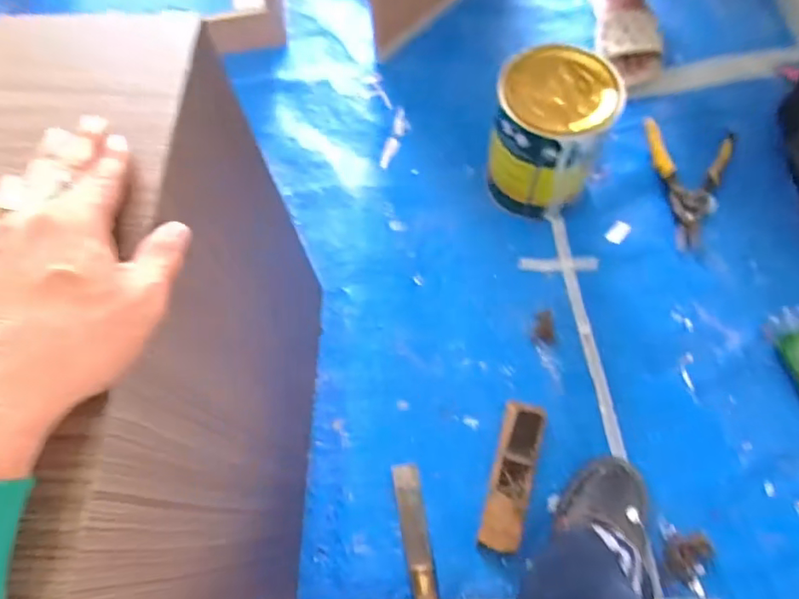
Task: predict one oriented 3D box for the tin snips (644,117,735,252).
[{"bbox_3d":[0.488,-0.194,0.887,0.126,0.034,0.227,-7,68,-2],"label":"tin snips"}]

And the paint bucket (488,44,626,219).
[{"bbox_3d":[0.219,-0.244,0.825,0.152,0.207,0.153,0,68,1],"label":"paint bucket"}]

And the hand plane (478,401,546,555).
[{"bbox_3d":[0.148,0.227,0.712,0.052,0.062,0.188,14,68,7],"label":"hand plane"}]

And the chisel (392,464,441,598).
[{"bbox_3d":[0.029,0.337,0.683,0.034,0.029,0.253,-9,68,-3],"label":"chisel"}]

